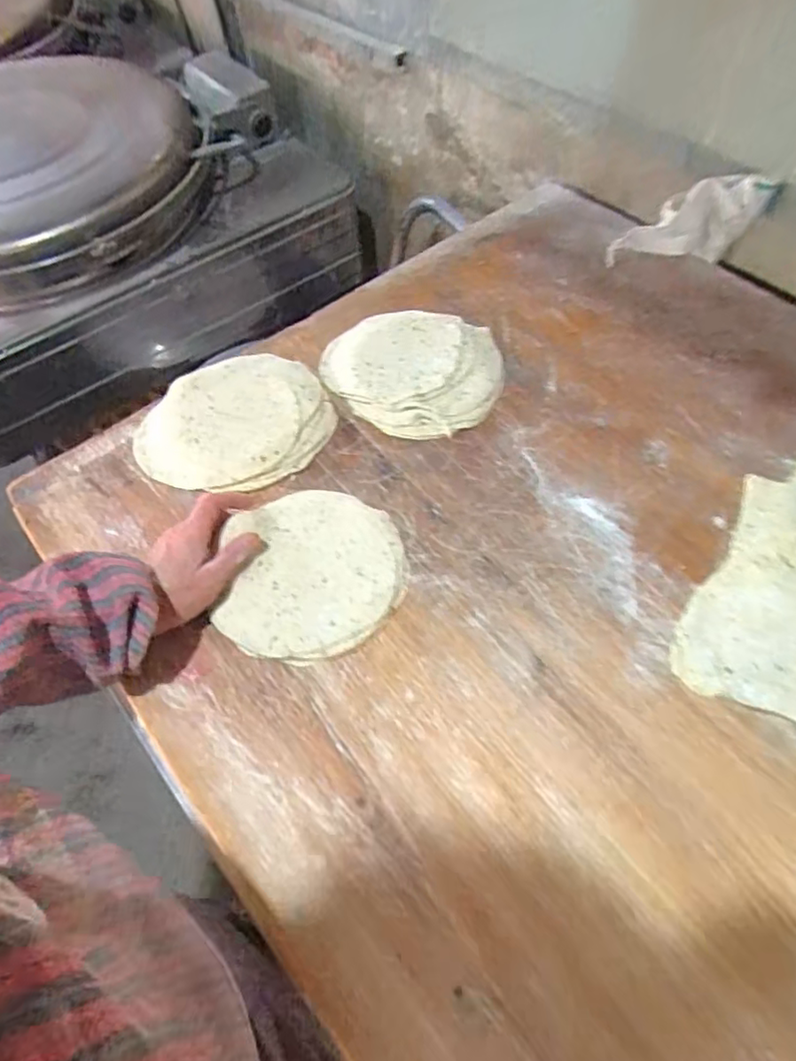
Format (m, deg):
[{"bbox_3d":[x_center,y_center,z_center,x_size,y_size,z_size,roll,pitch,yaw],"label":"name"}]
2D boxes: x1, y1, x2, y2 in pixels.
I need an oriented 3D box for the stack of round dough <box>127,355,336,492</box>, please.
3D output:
[{"bbox_3d":[-0.171,-0.112,0.642,0.192,0.020,0.170,-29,62,-14],"label":"stack of round dough"}]

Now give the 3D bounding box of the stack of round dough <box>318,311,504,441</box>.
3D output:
[{"bbox_3d":[0.014,-0.173,0.650,0.186,0.022,0.156,26,64,17],"label":"stack of round dough"}]

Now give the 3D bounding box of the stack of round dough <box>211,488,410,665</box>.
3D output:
[{"bbox_3d":[-0.073,0.033,0.545,0.155,0.016,0.162,0,59,3],"label":"stack of round dough"}]

